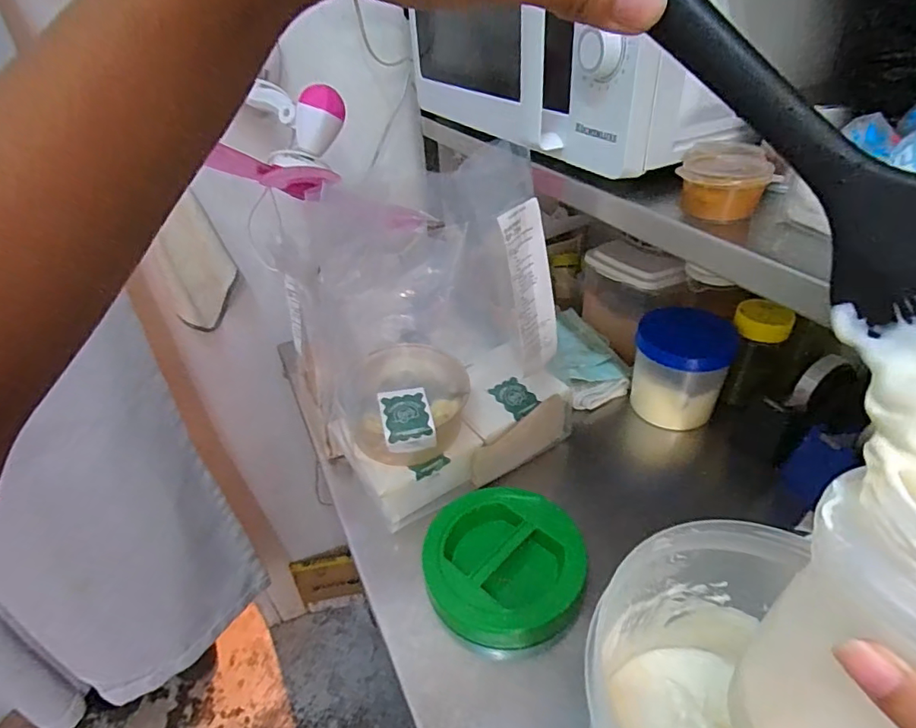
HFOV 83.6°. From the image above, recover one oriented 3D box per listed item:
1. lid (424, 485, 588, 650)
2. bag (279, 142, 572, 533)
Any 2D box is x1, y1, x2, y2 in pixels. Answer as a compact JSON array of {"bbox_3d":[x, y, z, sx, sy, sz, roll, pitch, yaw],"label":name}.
[{"bbox_3d":[0.046,0.197,0.518,0.153,0.028,0.154,-4,36,0],"label":"lid"},{"bbox_3d":[-0.039,-0.049,0.576,0.253,0.331,0.229,-27,42,-27],"label":"bag"}]

